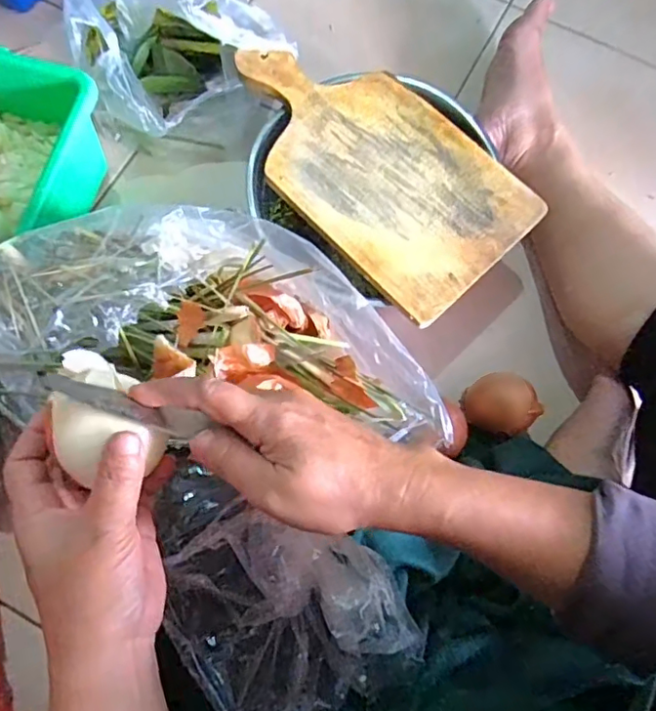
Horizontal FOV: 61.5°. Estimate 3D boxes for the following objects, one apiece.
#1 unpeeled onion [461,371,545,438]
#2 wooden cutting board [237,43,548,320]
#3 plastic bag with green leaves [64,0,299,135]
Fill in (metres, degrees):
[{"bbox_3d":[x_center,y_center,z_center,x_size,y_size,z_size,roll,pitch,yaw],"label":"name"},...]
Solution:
[{"bbox_3d":[0.167,0.051,0.541,0.061,0.058,0.060,1,73,-2],"label":"unpeeled onion"},{"bbox_3d":[0.040,-0.194,0.544,0.174,0.011,0.321,-42,79,-13],"label":"wooden cutting board"},{"bbox_3d":[-0.164,-0.344,0.599,0.200,0.140,0.162,-17,74,-7],"label":"plastic bag with green leaves"}]

